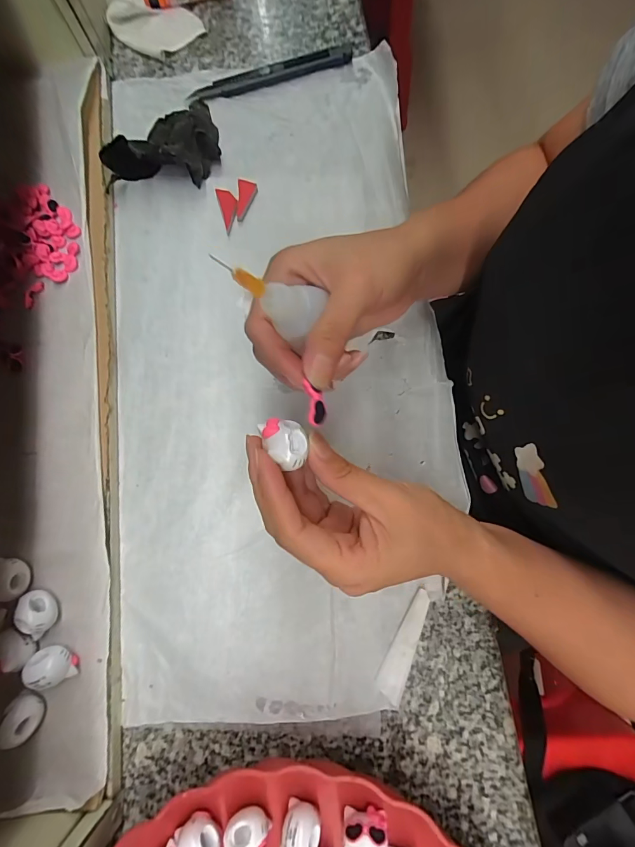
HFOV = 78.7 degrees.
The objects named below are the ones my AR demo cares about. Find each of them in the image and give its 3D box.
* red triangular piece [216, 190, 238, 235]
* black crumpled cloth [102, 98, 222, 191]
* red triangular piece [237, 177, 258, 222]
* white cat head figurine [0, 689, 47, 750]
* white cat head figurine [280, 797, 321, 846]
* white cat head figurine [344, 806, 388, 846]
[{"bbox_3d":[-0.071,-0.172,0.311,0.014,0.006,0.038,-16,79,-3],"label":"red triangular piece"},{"bbox_3d":[-0.126,-0.230,0.308,0.086,0.031,0.076,-6,79,-1],"label":"black crumpled cloth"},{"bbox_3d":[-0.057,-0.181,0.313,0.015,0.005,0.037,-1,79,0],"label":"red triangular piece"},{"bbox_3d":[-0.171,0.171,0.225,0.018,0.012,0.027,9,79,2],"label":"white cat head figurine"},{"bbox_3d":[-0.009,0.236,0.224,0.021,0.017,0.023,0,79,0],"label":"white cat head figurine"},{"bbox_3d":[0.028,0.237,0.224,0.025,0.022,0.019,-5,79,0],"label":"white cat head figurine"}]

